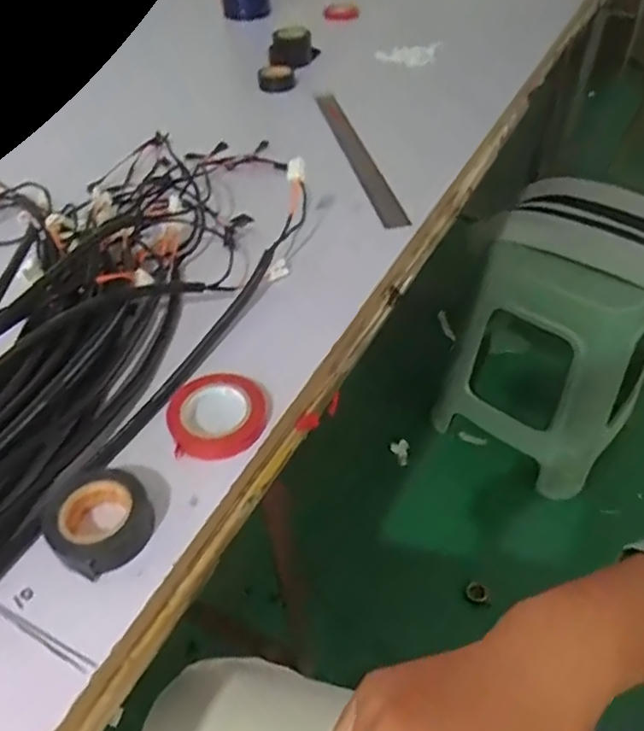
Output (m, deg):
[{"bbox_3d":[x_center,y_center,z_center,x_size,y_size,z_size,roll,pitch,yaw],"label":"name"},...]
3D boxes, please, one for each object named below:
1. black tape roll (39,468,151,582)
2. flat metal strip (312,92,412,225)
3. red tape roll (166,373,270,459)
[{"bbox_3d":[-0.117,0.081,0.313,0.049,0.023,0.051,-1,44,1],"label":"black tape roll"},{"bbox_3d":[0.035,-0.228,0.631,0.025,0.006,0.299,-13,46,-3],"label":"flat metal strip"},{"bbox_3d":[-0.065,0.029,0.369,0.061,0.012,0.060,-1,45,1],"label":"red tape roll"}]

